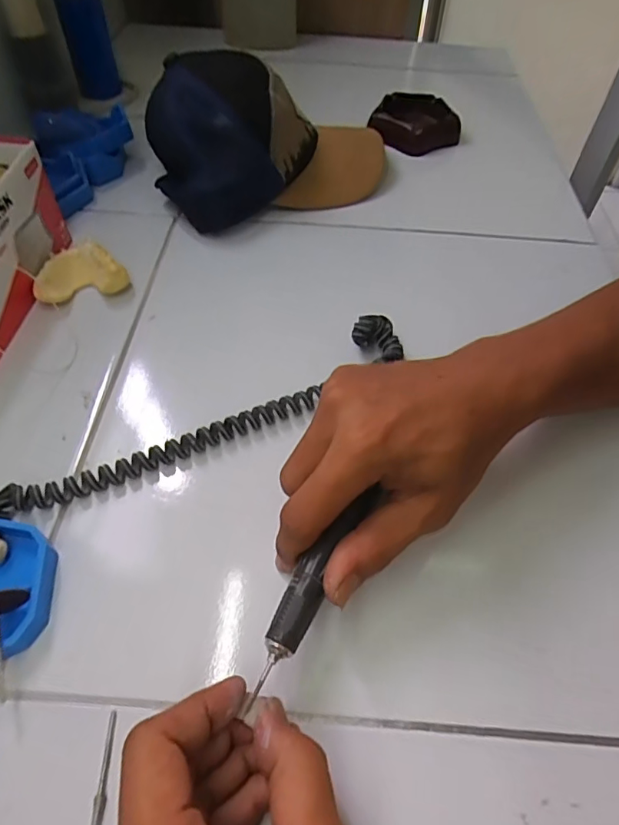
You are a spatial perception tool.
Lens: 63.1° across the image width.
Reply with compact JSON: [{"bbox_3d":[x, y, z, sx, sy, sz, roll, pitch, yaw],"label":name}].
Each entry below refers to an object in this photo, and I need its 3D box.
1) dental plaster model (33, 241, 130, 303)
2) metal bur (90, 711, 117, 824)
[{"bbox_3d":[-0.185,-0.113,0.405,0.068,0.026,0.048,-18,57,-15],"label":"dental plaster model"},{"bbox_3d":[-0.091,0.158,0.223,0.005,0.004,0.043,-1,54,-3],"label":"metal bur"}]

